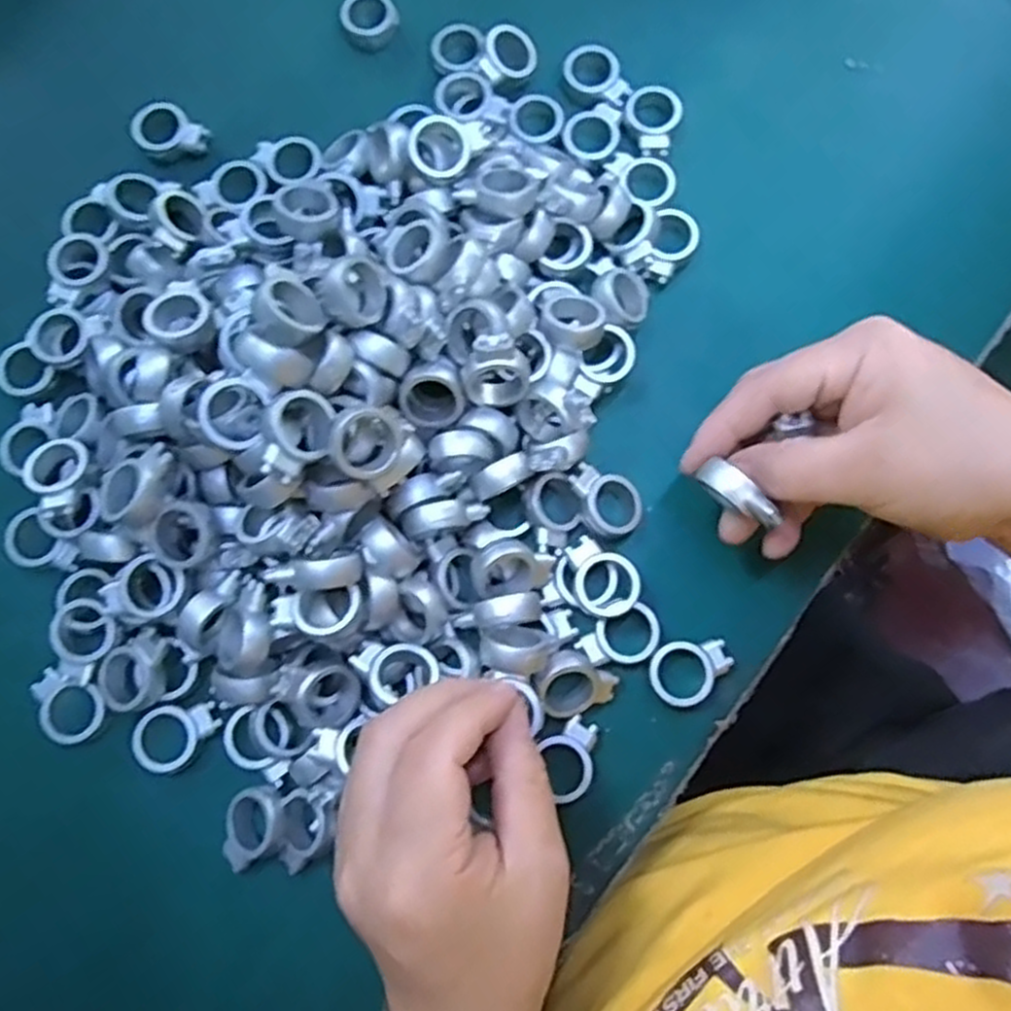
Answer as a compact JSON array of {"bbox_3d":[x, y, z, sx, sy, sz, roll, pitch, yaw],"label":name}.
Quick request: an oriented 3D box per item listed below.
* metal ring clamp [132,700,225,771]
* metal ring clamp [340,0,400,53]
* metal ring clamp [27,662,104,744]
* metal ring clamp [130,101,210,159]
[{"bbox_3d":[-0.133,0.093,0.309,0.035,0.006,0.025,-28,80,-5],"label":"metal ring clamp"},{"bbox_3d":[-0.067,-0.241,0.375,0.027,0.010,0.033,-17,80,-3],"label":"metal ring clamp"},{"bbox_3d":[-0.178,0.080,0.310,0.029,0.010,0.031,-16,80,-3],"label":"metal ring clamp"},{"bbox_3d":[-0.159,-0.178,0.364,0.033,0.014,0.022,0,79,0],"label":"metal ring clamp"}]

